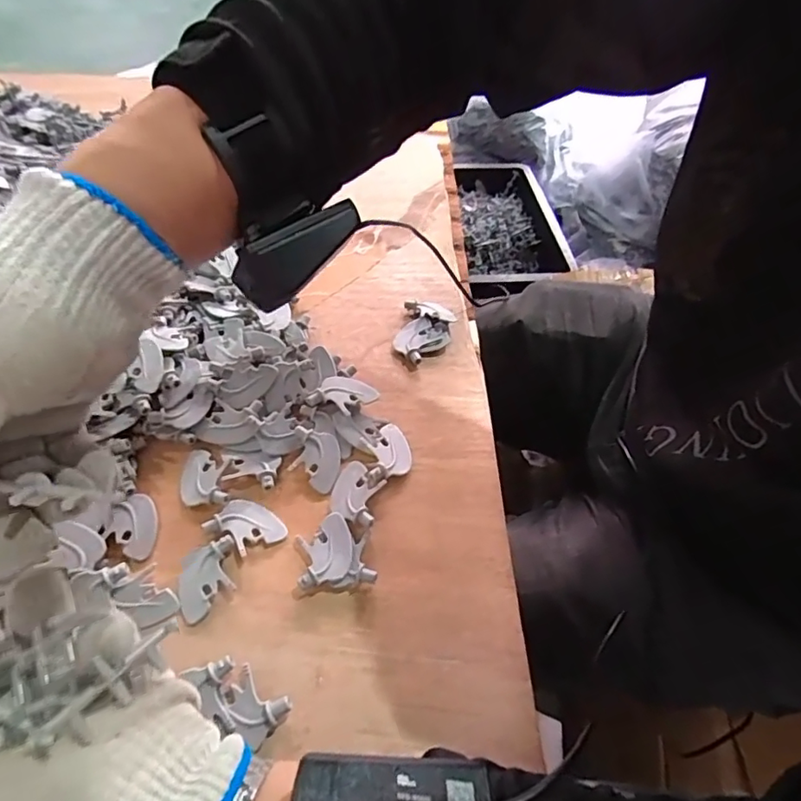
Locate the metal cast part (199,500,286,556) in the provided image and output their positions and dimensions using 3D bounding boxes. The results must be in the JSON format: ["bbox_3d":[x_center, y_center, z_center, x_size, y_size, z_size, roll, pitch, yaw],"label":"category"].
[{"bbox_3d":[-0.096,0.079,0.336,0.044,0.008,0.031,25,54,14],"label":"metal cast part"}]

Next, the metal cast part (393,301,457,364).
[{"bbox_3d":[0.020,-0.058,0.452,0.044,0.014,0.067,14,52,6],"label":"metal cast part"}]

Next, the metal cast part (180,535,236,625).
[{"bbox_3d":[-0.114,0.105,0.314,0.031,0.010,0.042,-10,54,-13],"label":"metal cast part"}]

